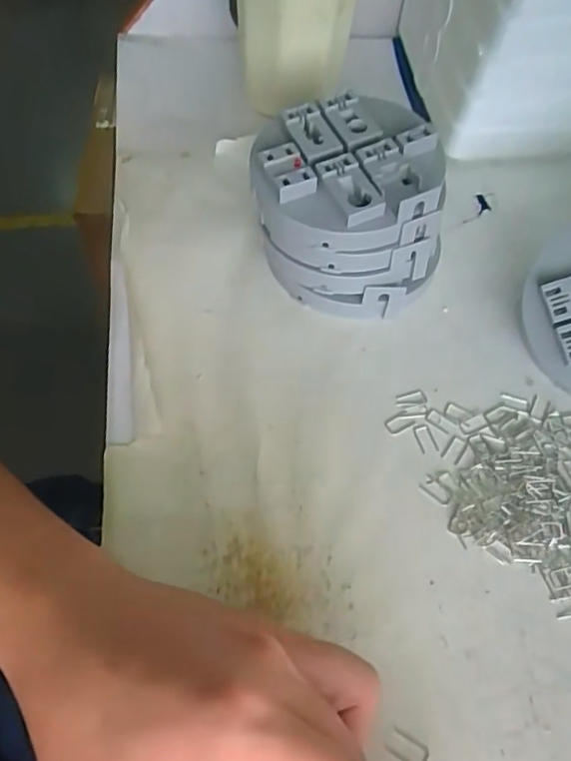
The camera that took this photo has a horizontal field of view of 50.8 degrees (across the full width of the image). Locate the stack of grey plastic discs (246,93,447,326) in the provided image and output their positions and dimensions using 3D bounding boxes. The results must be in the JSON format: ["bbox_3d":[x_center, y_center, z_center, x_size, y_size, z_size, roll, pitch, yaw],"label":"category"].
[{"bbox_3d":[0.035,-0.099,0.344,0.108,0.078,0.098,2,59,-2],"label":"stack of grey plastic discs"}]

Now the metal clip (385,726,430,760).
[{"bbox_3d":[0.049,0.148,0.241,0.016,0.004,0.010,25,59,16],"label":"metal clip"}]

